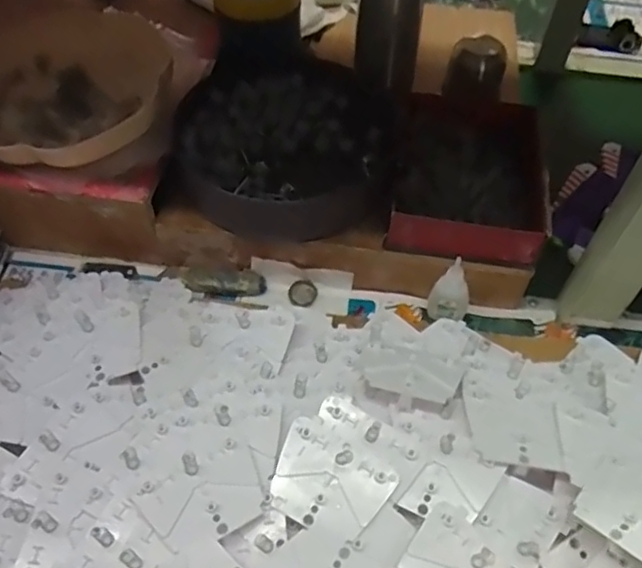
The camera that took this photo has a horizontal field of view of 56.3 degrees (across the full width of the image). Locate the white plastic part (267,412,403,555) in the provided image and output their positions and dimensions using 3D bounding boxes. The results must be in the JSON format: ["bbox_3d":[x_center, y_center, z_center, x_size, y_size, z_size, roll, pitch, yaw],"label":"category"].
[{"bbox_3d":[0.005,0.139,0.420,0.079,0.005,0.066,32,68,10],"label":"white plastic part"}]

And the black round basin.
[{"bbox_3d":[-0.032,-0.140,0.589,0.206,0.042,0.211,1,55,-1],"label":"black round basin"}]

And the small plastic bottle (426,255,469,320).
[{"bbox_3d":[0.119,0.006,0.544,0.036,0.065,0.026,19,56,11],"label":"small plastic bottle"}]

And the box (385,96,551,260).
[{"bbox_3d":[0.141,-0.109,0.571,0.141,0.042,0.189,11,55,6],"label":"box"}]

